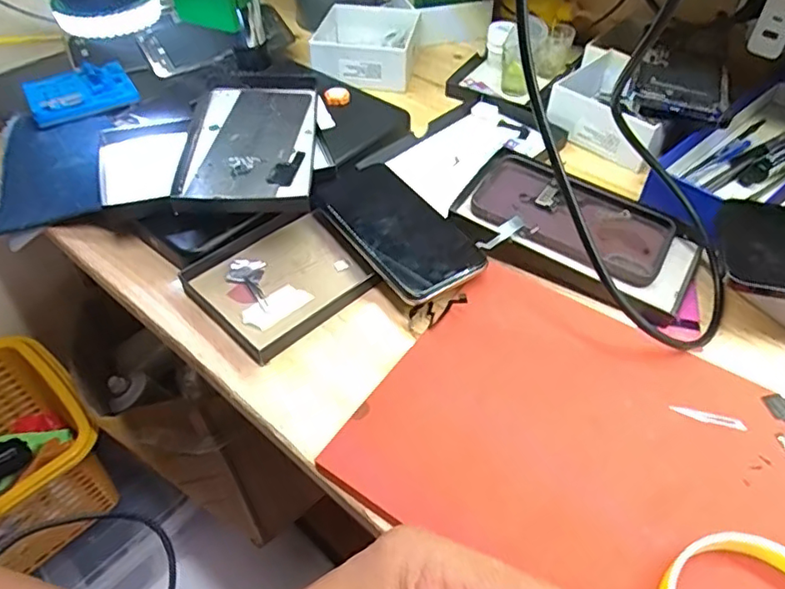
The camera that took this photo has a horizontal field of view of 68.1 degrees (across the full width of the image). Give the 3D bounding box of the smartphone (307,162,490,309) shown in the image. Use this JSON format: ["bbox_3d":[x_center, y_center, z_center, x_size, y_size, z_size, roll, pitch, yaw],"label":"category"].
[{"bbox_3d":[0.001,-0.052,0.437,0.075,0.016,0.143,-24,54,-25],"label":"smartphone"}]

